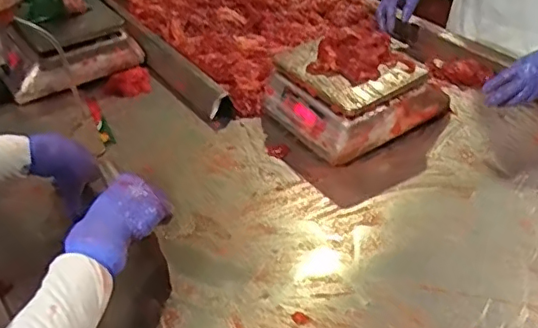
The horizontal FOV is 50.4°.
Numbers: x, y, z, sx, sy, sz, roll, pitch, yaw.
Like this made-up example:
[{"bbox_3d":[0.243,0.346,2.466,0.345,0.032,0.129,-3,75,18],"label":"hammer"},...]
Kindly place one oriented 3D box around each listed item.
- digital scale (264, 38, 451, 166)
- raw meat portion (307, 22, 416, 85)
[{"bbox_3d":[0.155,-0.140,1.036,0.262,0.108,0.223,-24,44,-23],"label":"digital scale"},{"bbox_3d":[0.155,-0.188,0.982,0.169,0.050,0.109,-15,41,-13],"label":"raw meat portion"}]

